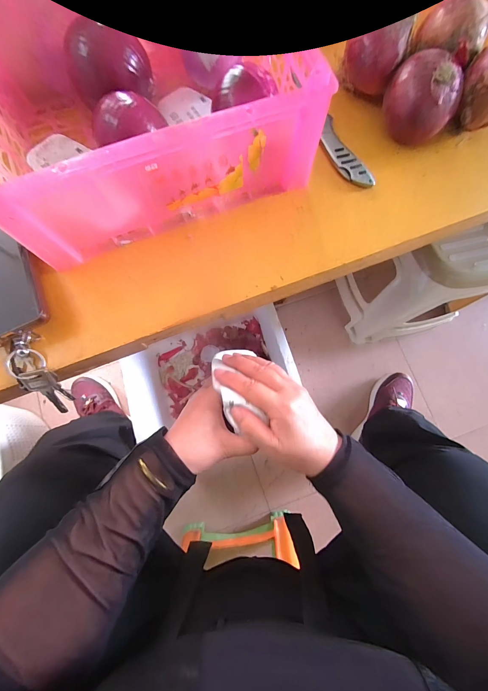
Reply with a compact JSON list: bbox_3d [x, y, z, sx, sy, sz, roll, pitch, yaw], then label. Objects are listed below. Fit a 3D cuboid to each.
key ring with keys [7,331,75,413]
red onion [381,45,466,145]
[{"bbox_3d":[-0.204,0.031,0.268,0.028,0.031,0.089,-19,111,-4],"label":"key ring with keys"},{"bbox_3d":[0.187,-0.260,0.290,0.073,0.065,0.062,33,82,5],"label":"red onion"}]

